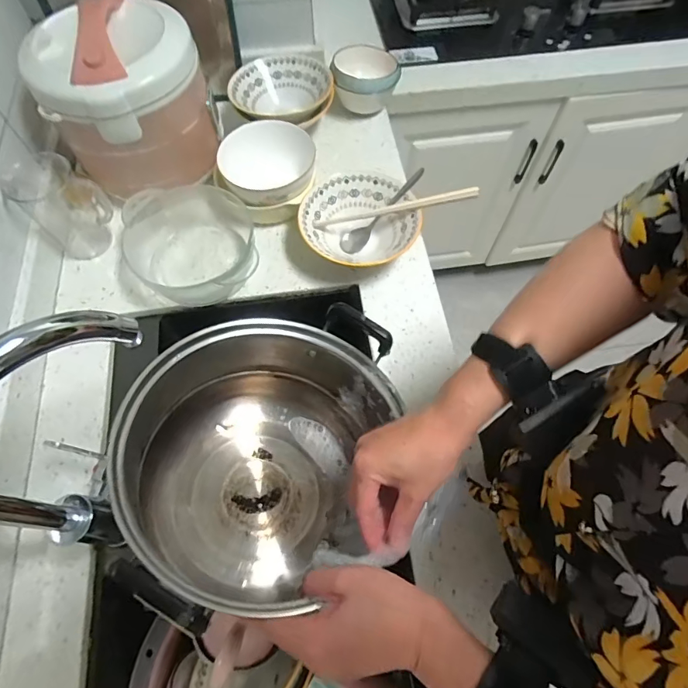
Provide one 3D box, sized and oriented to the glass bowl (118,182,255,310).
[{"bbox_3d":[-0.232,-0.146,0.659,0.191,0.088,0.200,0,64,-1],"label":"glass bowl"}]

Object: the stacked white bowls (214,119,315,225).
[{"bbox_3d":[-0.120,-0.279,0.699,0.142,0.084,0.146,2,64,0],"label":"stacked white bowls"}]

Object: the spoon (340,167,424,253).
[{"bbox_3d":[0.060,-0.207,0.677,0.168,0.021,0.035,-45,71,9],"label":"spoon"}]

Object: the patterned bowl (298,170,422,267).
[{"bbox_3d":[0.021,-0.180,0.672,0.169,0.066,0.174,0,64,-1],"label":"patterned bowl"}]

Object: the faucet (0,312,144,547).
[{"bbox_3d":[-0.239,0.082,0.394,0.064,0.249,0.182,26,67,12],"label":"faucet"}]

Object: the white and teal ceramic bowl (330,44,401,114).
[{"bbox_3d":[0.037,-0.486,0.811,0.118,0.090,0.099,-5,64,-2],"label":"white and teal ceramic bowl"}]

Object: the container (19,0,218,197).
[{"bbox_3d":[-0.319,-0.369,0.654,0.217,0.195,0.198,0,64,0],"label":"container"}]

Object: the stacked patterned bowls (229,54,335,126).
[{"bbox_3d":[-0.109,-0.439,0.790,0.175,0.077,0.175,-7,64,-3],"label":"stacked patterned bowls"}]

